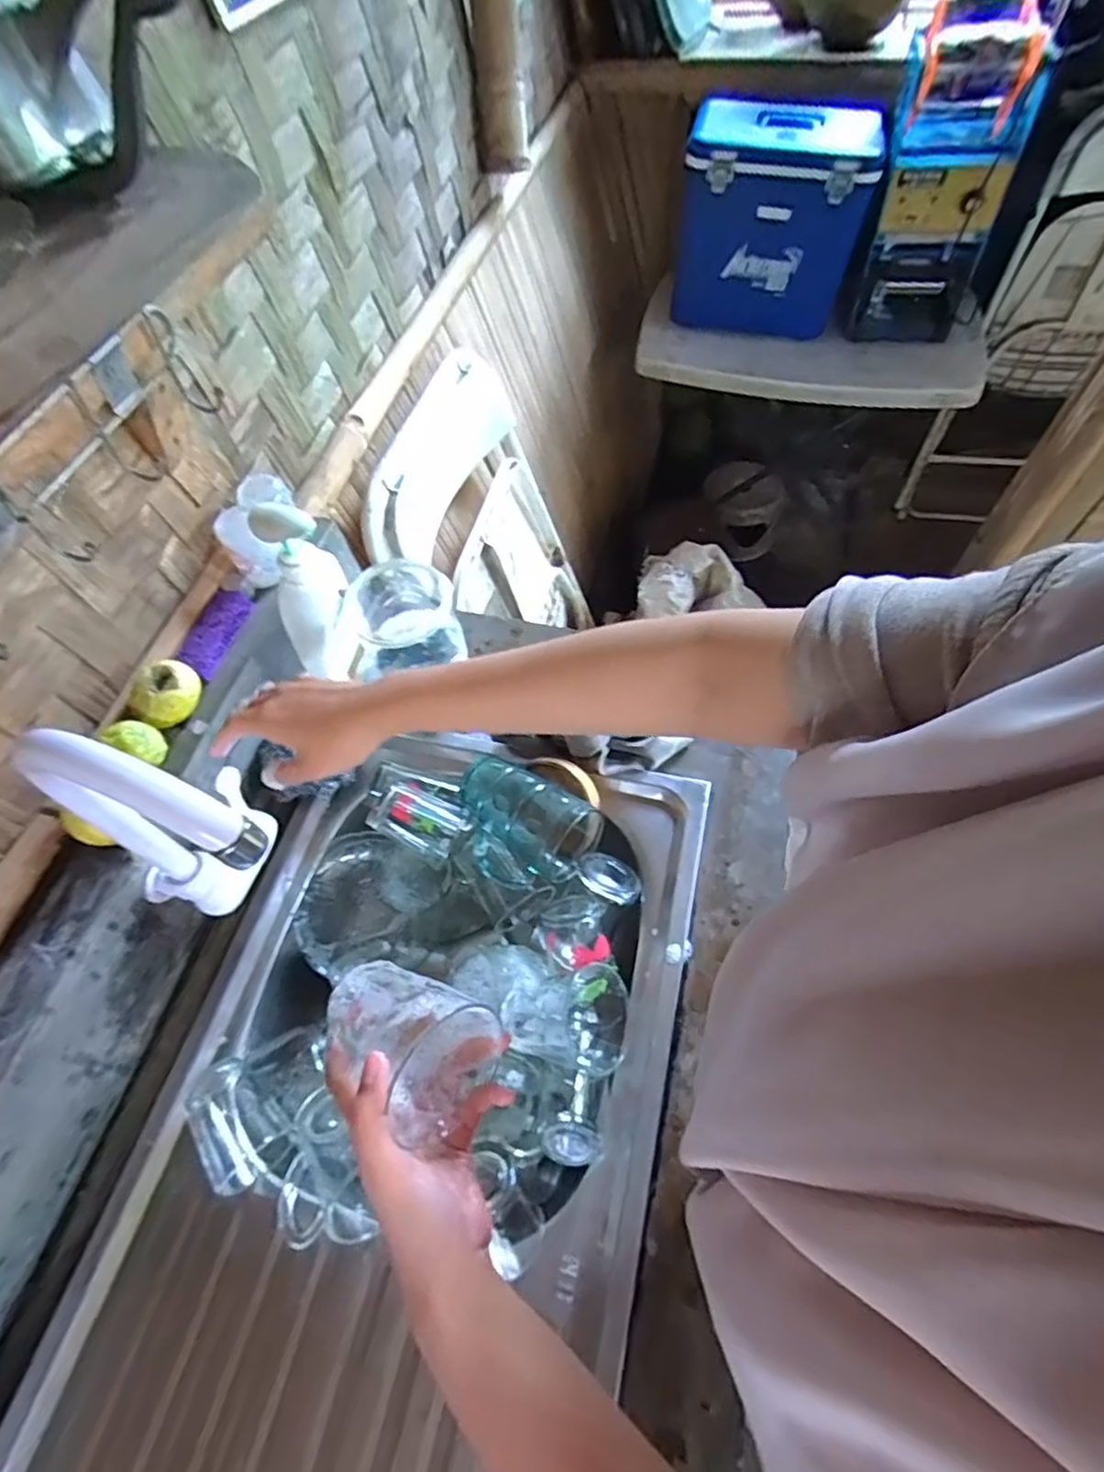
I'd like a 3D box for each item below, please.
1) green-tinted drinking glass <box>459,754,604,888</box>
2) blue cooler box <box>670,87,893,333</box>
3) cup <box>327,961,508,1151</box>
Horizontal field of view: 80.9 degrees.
[{"bbox_3d":[-0.034,0.084,0.596,0.132,0.080,0.088,29,65,18],"label":"green-tinted drinking glass"},{"bbox_3d":[0.457,-1.088,1.385,0.361,0.378,0.211,12,61,10],"label":"blue cooler box"},{"bbox_3d":[-0.078,0.179,0.379,0.077,0.088,0.078,-40,31,-27],"label":"cup"}]

